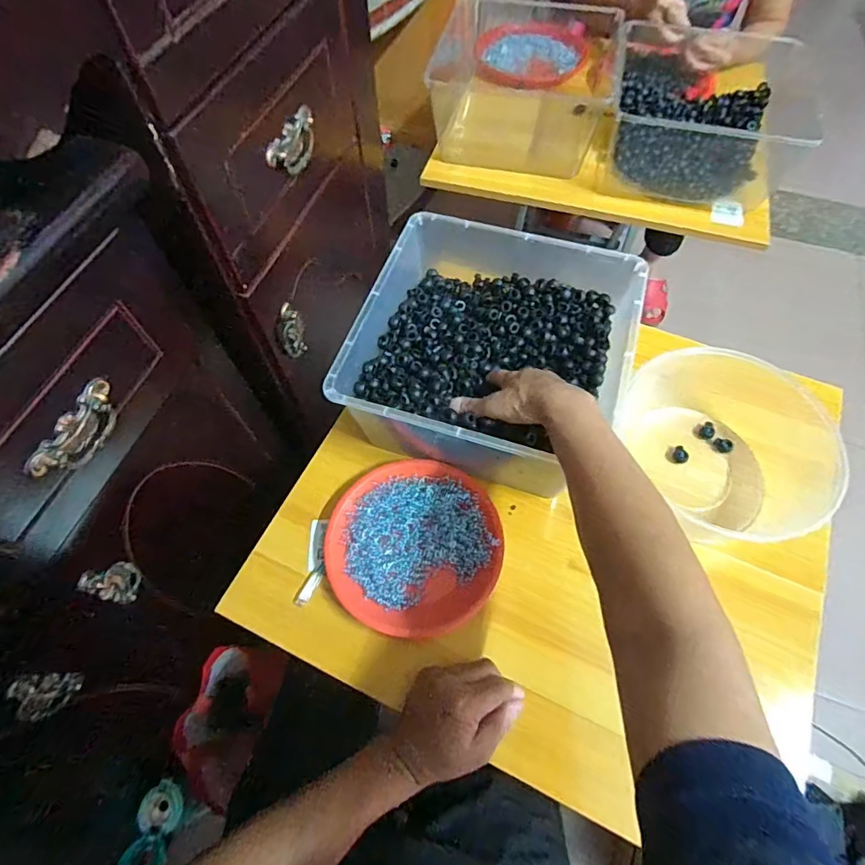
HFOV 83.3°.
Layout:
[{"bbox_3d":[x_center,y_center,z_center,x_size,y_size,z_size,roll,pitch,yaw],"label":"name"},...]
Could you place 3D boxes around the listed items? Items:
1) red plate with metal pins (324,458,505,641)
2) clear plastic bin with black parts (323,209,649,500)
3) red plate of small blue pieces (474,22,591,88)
[{"bbox_3d":[-0.020,0.124,0.553,0.188,0.033,0.194,0,62,0],"label":"red plate with metal pins"},{"bbox_3d":[0.070,-0.092,0.604,0.292,0.142,0.296,18,63,10],"label":"clear plastic bin with black parts"},{"bbox_3d":[0.217,-0.838,1.071,0.234,0.033,0.217,0,62,0],"label":"red plate of small blue pieces"}]

